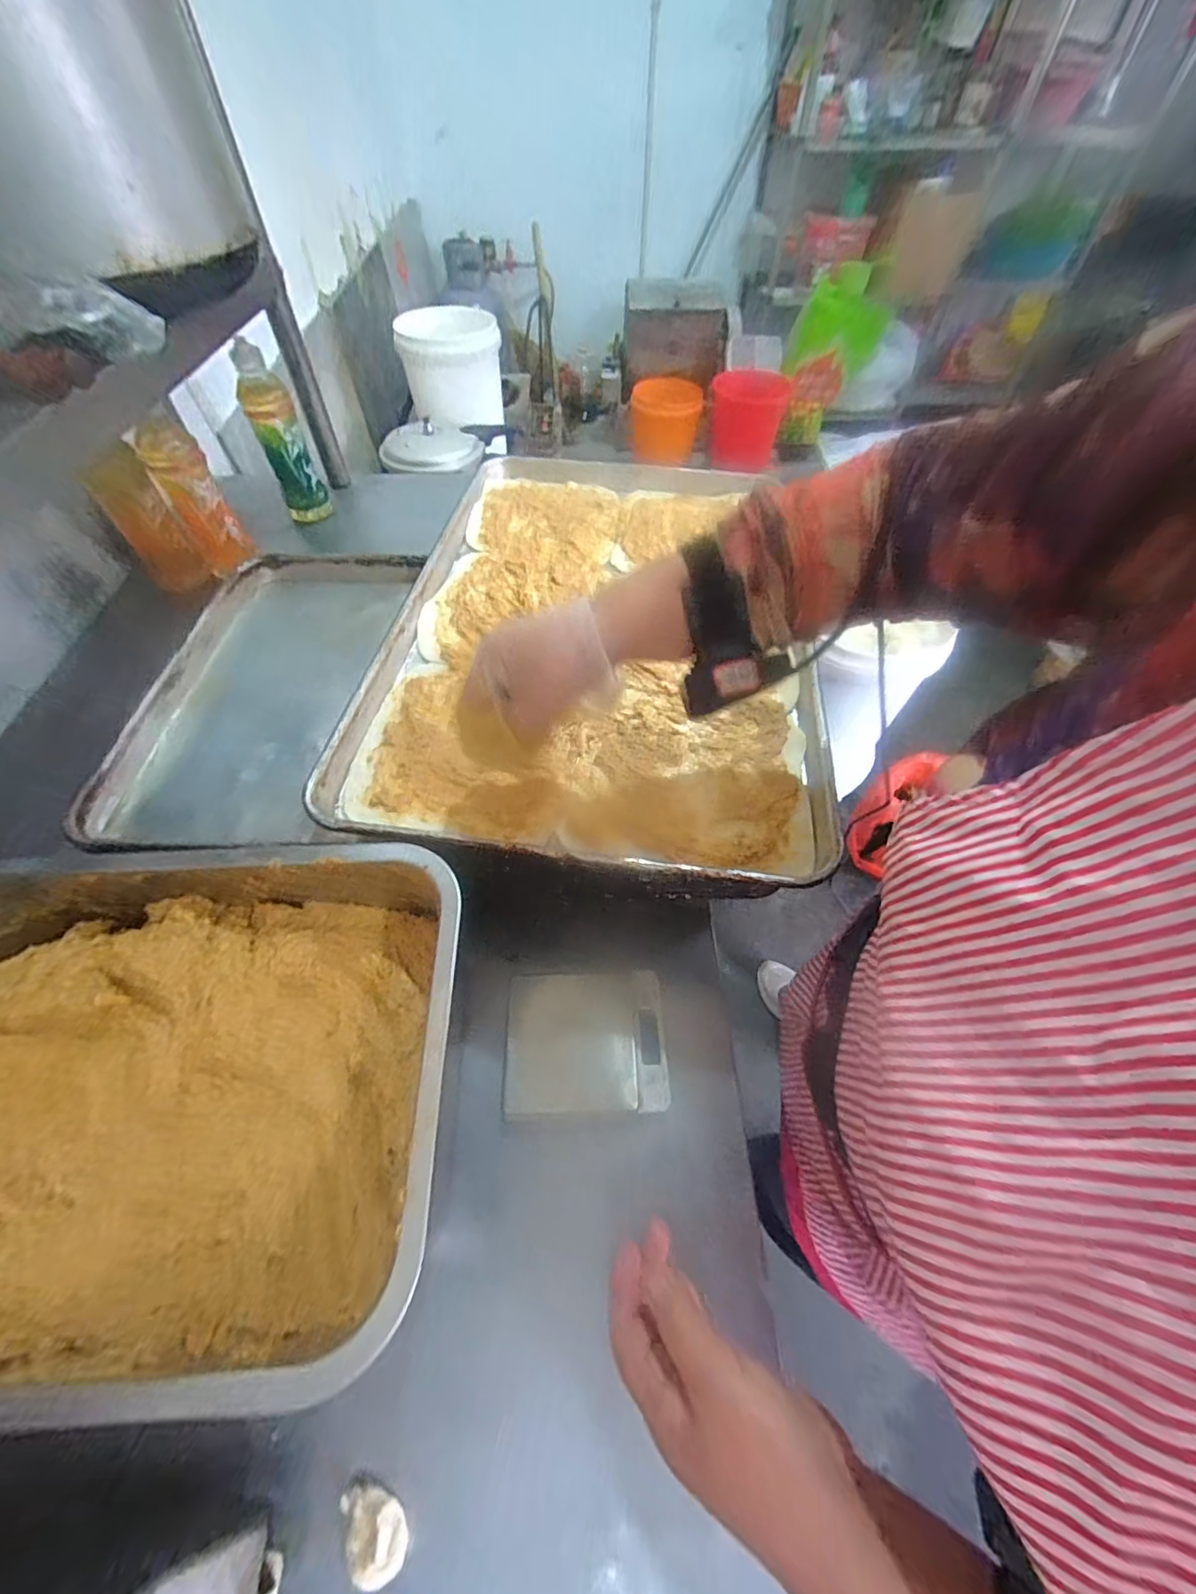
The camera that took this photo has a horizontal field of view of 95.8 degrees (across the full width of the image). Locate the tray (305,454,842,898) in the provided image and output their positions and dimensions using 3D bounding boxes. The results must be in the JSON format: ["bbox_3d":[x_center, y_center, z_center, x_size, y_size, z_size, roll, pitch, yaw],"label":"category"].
[{"bbox_3d":[0.009,-0.198,0.567,0.395,0.032,0.631,5,55,4],"label":"tray"}]

